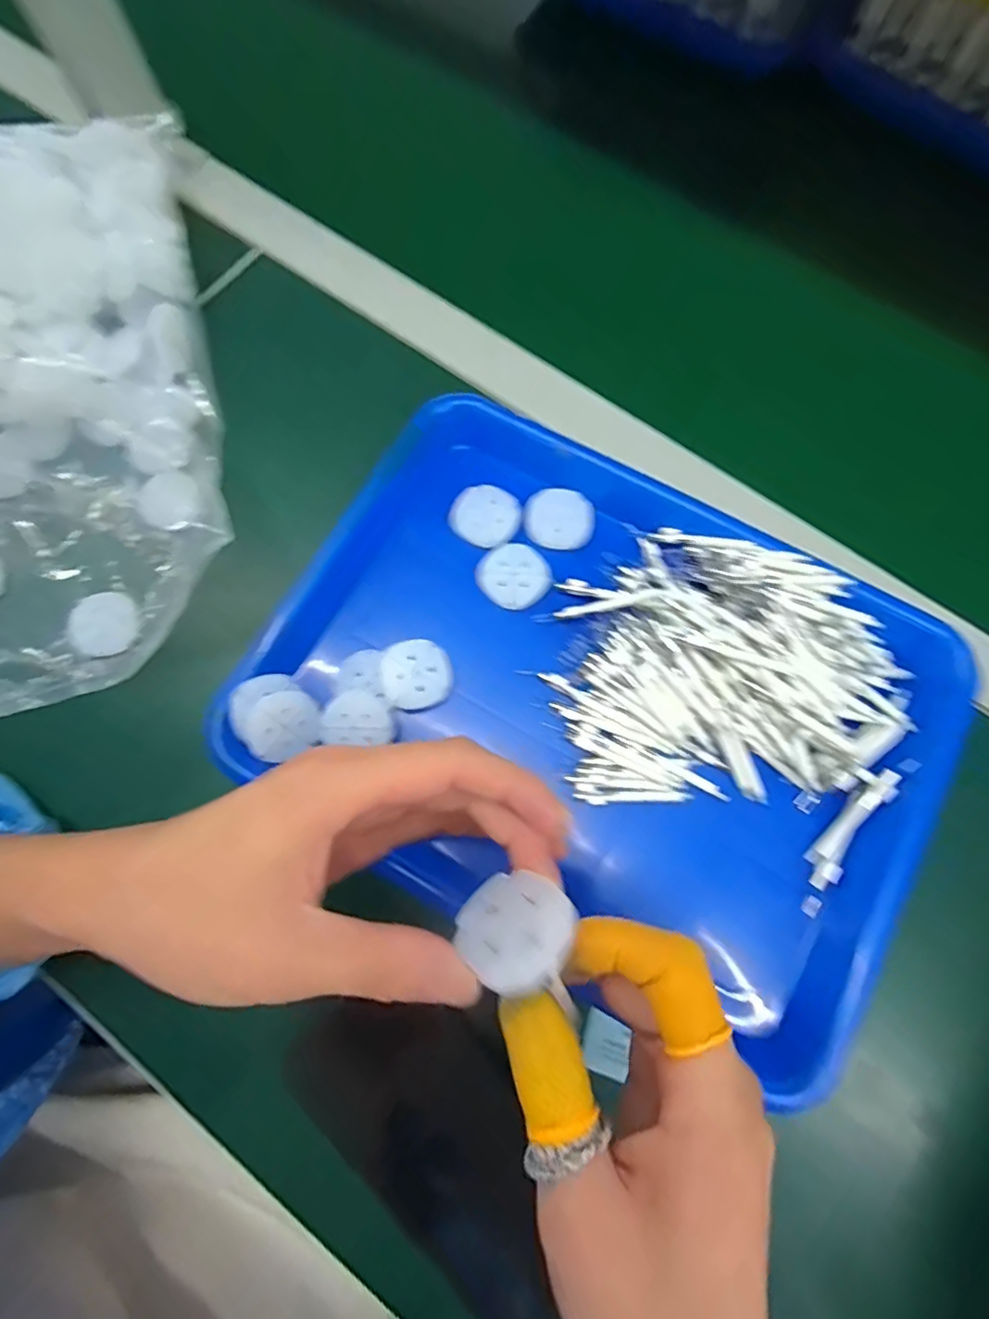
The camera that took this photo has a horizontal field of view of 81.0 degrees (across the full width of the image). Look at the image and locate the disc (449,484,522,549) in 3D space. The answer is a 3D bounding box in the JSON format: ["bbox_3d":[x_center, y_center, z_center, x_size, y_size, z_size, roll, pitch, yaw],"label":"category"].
[{"bbox_3d":[-0.005,-0.083,0.330,0.037,0.005,0.036,0,75,0],"label":"disc"}]

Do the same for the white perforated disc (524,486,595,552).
[{"bbox_3d":[0.037,-0.080,0.331,0.039,0.005,0.035,3,75,1],"label":"white perforated disc"}]

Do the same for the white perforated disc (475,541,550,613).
[{"bbox_3d":[0.012,-0.047,0.322,0.037,0.007,0.038,0,75,0],"label":"white perforated disc"}]

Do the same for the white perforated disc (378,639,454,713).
[{"bbox_3d":[-0.041,0.008,0.303,0.037,0.004,0.037,2,83,-19],"label":"white perforated disc"}]

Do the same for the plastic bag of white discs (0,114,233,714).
[{"bbox_3d":[-0.312,-0.157,0.330,0.273,0.082,0.371,-11,76,-3],"label":"plastic bag of white discs"}]

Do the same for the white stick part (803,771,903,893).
[{"bbox_3d":[0.176,0.083,0.288,0.018,0.006,0.067,34,90,9],"label":"white stick part"}]

